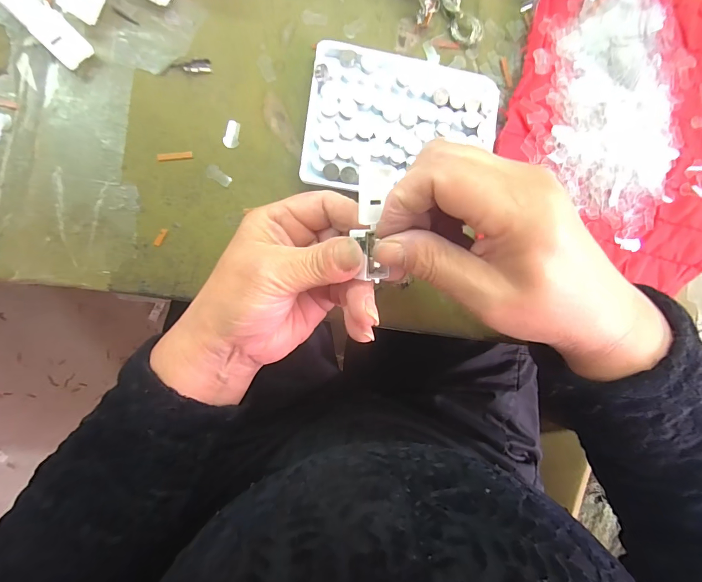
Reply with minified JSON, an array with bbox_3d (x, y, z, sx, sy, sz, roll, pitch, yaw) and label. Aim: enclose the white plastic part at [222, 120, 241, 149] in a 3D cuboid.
[{"bbox_3d":[-0.080,-0.105,0.237,0.010,0.004,0.018,5,89,-8],"label":"white plastic part"}]

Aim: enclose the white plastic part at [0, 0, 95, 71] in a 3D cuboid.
[{"bbox_3d":[-0.185,-0.163,0.213,0.020,0.015,0.057,-45,96,-7],"label":"white plastic part"}]

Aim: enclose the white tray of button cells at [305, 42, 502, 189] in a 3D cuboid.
[{"bbox_3d":[0.036,-0.114,0.245,0.131,0.016,0.092,3,89,-8],"label":"white tray of button cells"}]

